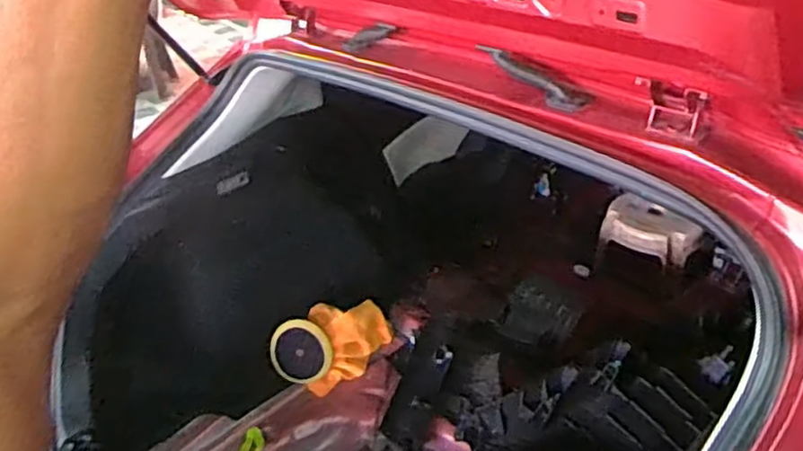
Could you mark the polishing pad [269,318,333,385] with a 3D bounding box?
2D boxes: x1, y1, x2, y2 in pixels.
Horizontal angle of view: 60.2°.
[{"bbox_3d":[-0.237,0.296,1.640,0.151,0.015,0.132,39,79,8],"label":"polishing pad"}]

